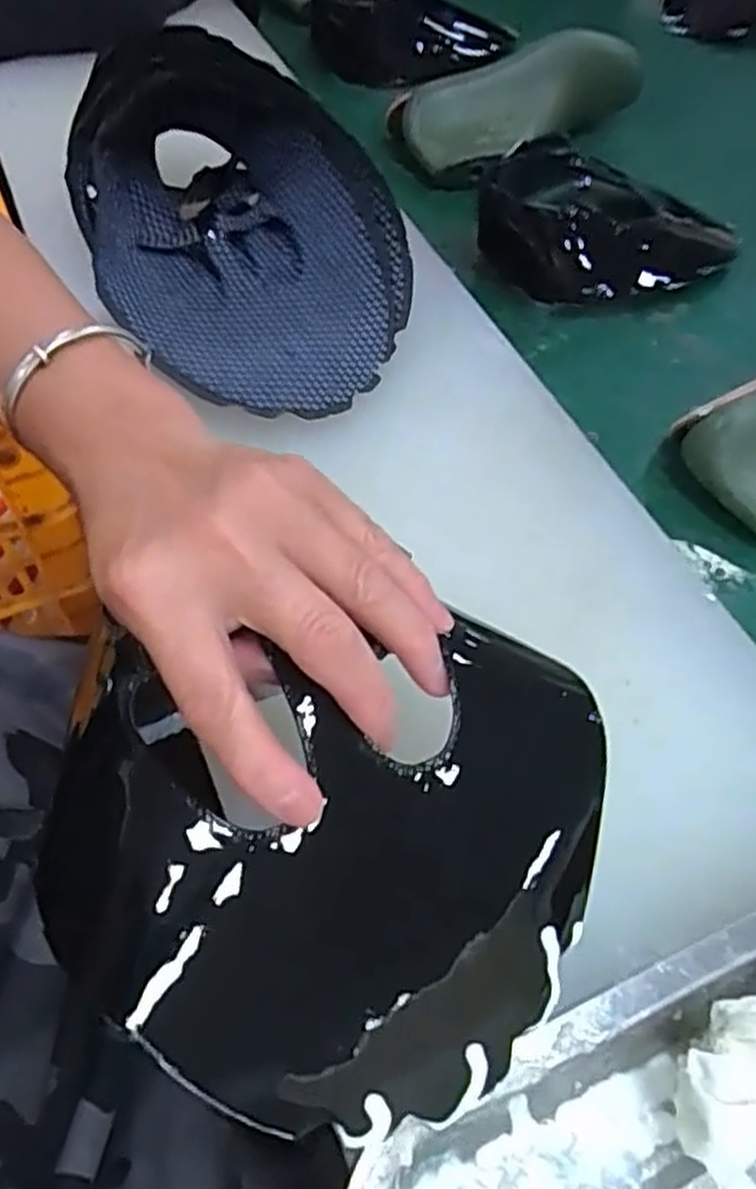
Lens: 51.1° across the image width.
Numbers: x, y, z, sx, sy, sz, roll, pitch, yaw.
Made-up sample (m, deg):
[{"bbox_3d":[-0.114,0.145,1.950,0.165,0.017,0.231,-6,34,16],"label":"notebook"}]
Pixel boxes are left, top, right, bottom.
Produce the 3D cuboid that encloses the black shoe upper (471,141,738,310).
[{"bbox_3d":[0.166,-0.265,0.564,0.182,0.073,0.087,6,55,2],"label":"black shoe upper"}]

